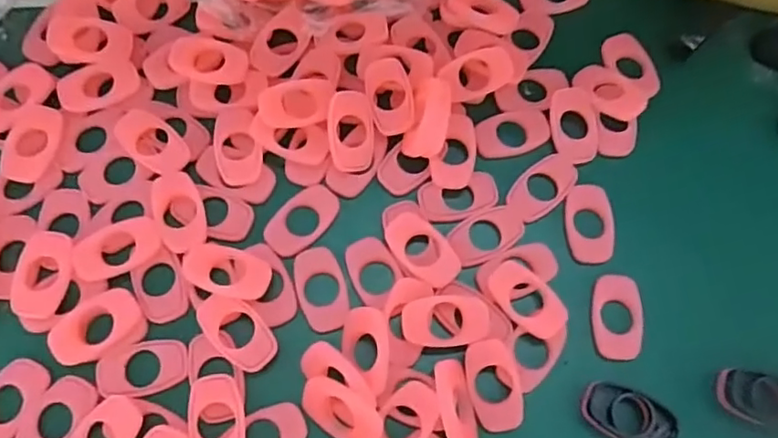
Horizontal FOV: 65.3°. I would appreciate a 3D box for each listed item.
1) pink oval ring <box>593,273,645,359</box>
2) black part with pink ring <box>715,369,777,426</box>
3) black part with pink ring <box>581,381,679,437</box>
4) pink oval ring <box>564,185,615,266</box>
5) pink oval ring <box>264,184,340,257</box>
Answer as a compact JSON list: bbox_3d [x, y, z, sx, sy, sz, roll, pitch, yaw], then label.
[{"bbox_3d":[0.088,0.037,0.232,0.019,0.004,0.033,4,74,-1],"label":"pink oval ring"},{"bbox_3d":[0.138,0.066,0.223,0.032,0.006,0.018,12,74,2],"label":"black part with pink ring"},{"bbox_3d":[0.088,0.072,0.220,0.033,0.005,0.018,20,74,4],"label":"black part with pink ring"},{"bbox_3d":[0.082,0.001,0.245,0.018,0.004,0.033,2,74,-1],"label":"pink oval ring"},{"bbox_3d":[-0.035,0.000,0.241,0.019,0.004,0.032,43,77,10],"label":"pink oval ring"}]

